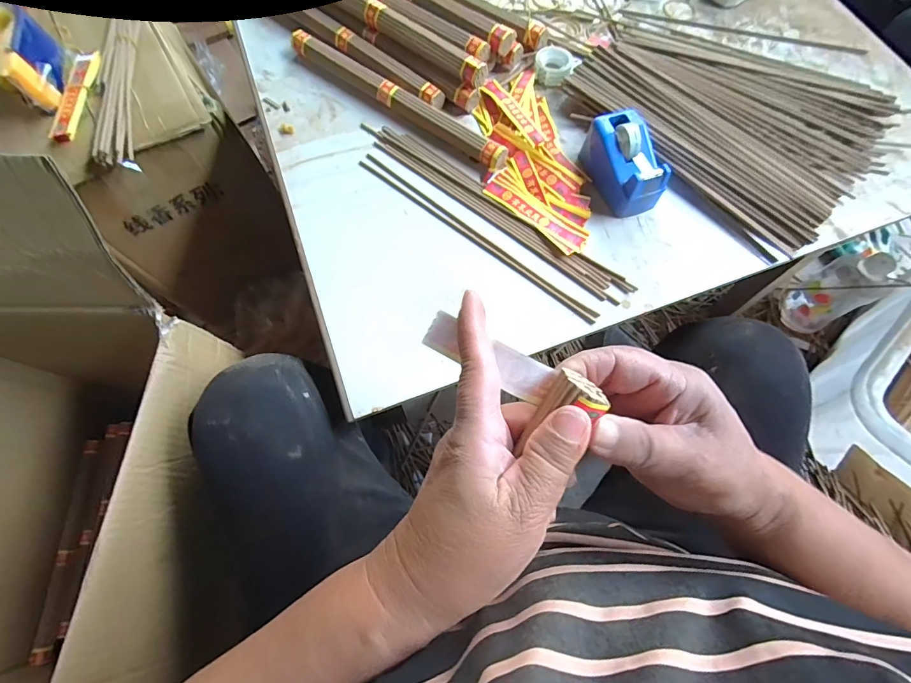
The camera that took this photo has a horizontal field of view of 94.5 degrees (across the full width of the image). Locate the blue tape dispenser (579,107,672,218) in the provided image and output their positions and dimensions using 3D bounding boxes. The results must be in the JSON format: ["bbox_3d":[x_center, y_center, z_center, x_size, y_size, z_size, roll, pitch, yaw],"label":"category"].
[{"bbox_3d":[0.183,-0.194,0.450,0.053,0.053,0.104,-17,71,-6],"label":"blue tape dispenser"}]

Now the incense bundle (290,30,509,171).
[{"bbox_3d":[-0.074,-0.293,0.505,0.321,0.023,0.026,36,74,12],"label":"incense bundle"}]

